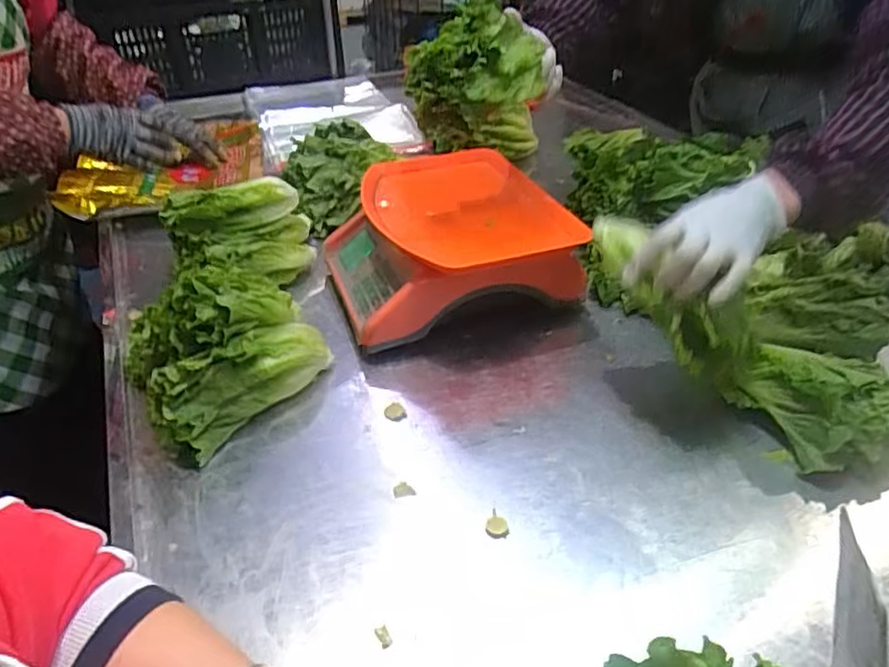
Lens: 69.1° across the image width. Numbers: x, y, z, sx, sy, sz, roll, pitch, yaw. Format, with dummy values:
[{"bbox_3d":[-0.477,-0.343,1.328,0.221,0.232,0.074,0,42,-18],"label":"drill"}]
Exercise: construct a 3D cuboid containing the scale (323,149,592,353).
[{"bbox_3d":[-0.005,-0.119,0.866,0.292,0.127,0.309,-12,38,-14],"label":"scale"}]

